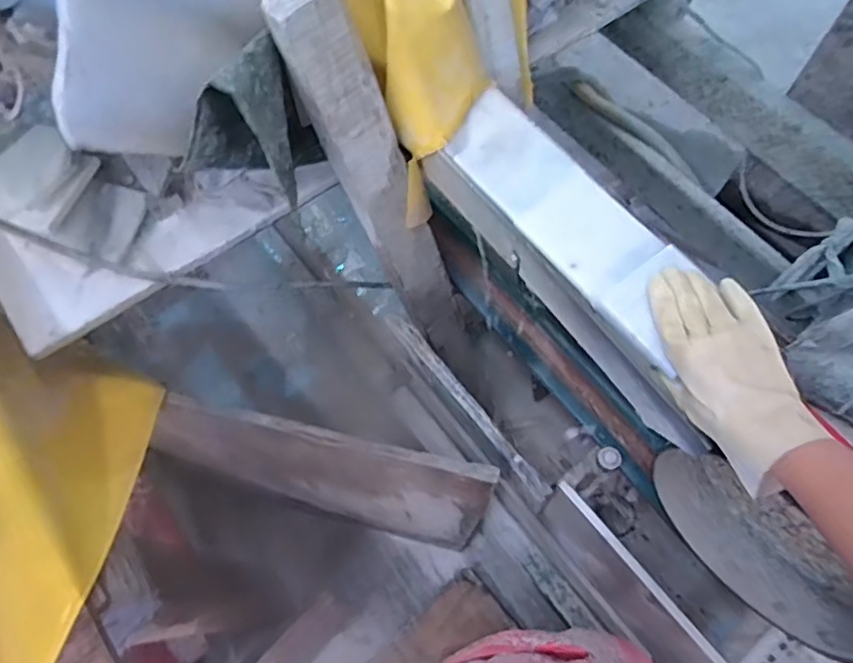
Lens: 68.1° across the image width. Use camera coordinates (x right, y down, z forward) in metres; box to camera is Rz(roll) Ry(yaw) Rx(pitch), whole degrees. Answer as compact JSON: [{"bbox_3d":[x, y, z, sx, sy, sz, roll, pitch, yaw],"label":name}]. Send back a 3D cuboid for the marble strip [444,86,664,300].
[{"bbox_3d":[0.123,-0.151,0.660,0.100,0.014,0.255,-33,69,-16],"label":"marble strip"}]

